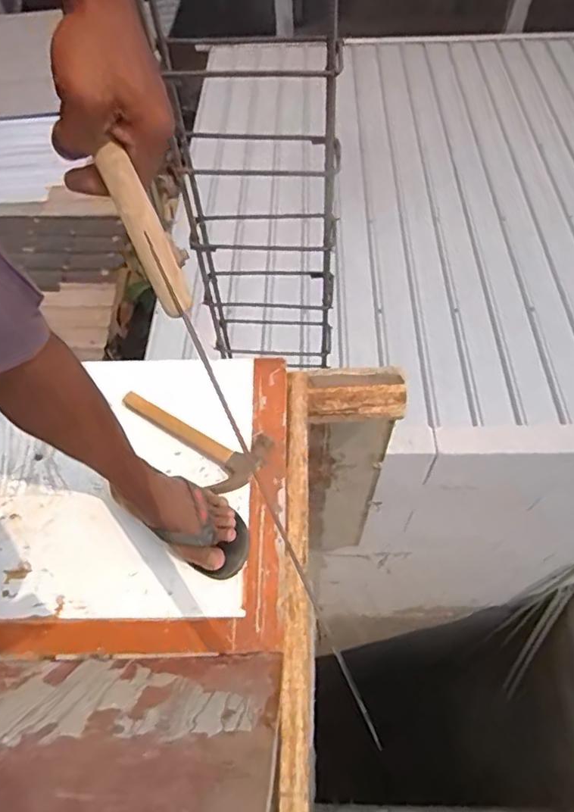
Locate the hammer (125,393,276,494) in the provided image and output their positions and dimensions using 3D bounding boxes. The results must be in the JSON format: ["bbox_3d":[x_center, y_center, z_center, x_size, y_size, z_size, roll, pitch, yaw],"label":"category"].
[{"bbox_3d":[-0.148,0.039,0.904,0.256,0.026,0.117,33,62,23],"label":"hammer"}]

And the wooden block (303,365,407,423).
[{"bbox_3d":[0.125,-0.018,1.015,0.179,0.092,0.074,-3,54,0],"label":"wooden block"}]

